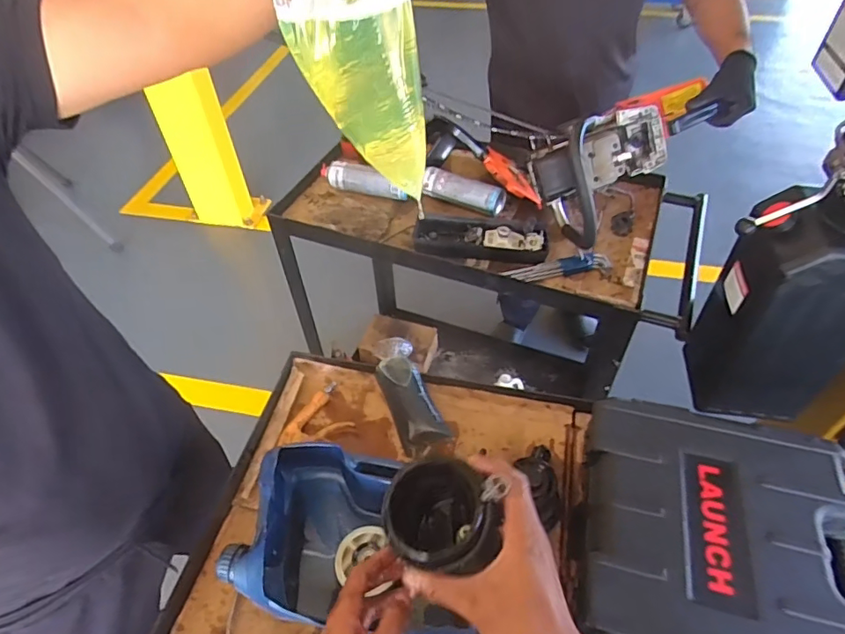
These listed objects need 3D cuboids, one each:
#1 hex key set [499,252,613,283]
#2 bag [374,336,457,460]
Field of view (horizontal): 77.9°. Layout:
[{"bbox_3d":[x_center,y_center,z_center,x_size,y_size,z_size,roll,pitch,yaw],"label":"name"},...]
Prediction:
[{"bbox_3d":[0.272,-0.099,1.071,0.231,0.023,0.057,-10,49,-7],"label":"hex key set"},{"bbox_3d":[-0.024,0.120,0.851,0.074,0.058,0.222,-18,50,-14],"label":"bag"}]

